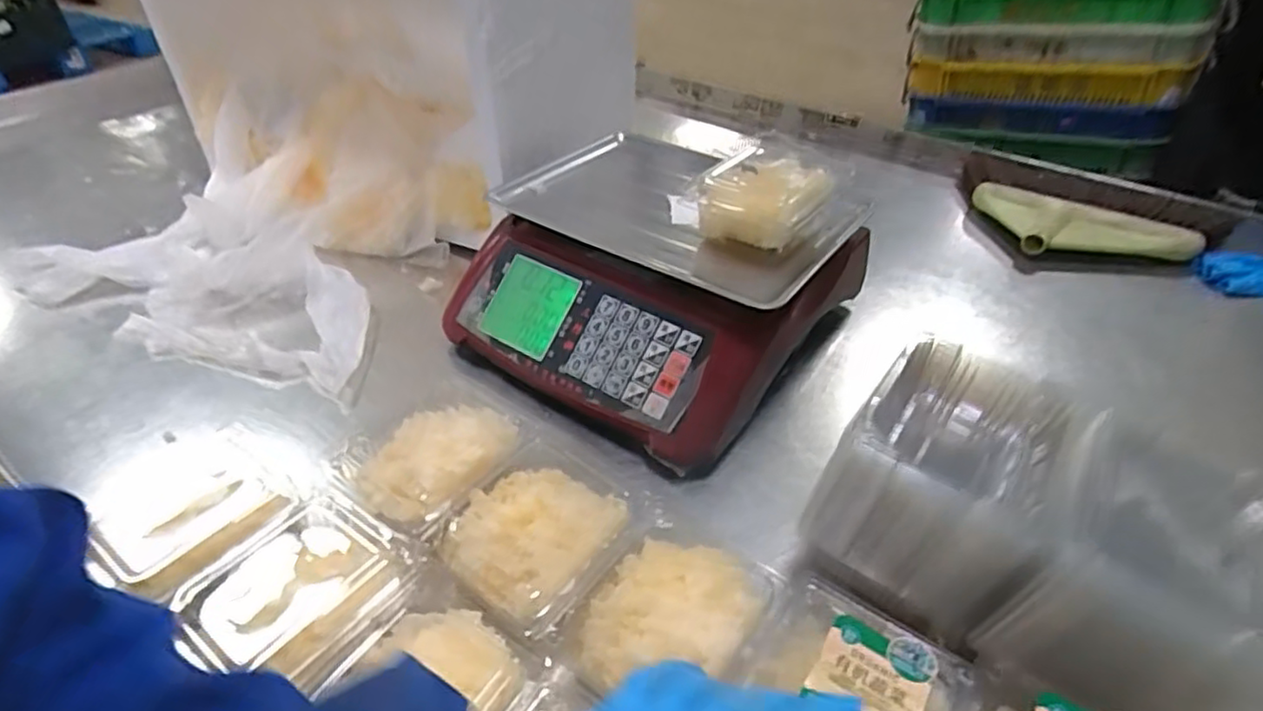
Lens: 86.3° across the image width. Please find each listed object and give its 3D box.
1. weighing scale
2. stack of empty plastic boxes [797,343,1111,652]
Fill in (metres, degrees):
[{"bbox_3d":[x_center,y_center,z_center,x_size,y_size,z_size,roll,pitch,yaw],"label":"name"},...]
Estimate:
[{"bbox_3d":[0.022,-0.091,0.688,0.338,0.163,0.337,25,46,26],"label":"weighing scale"},{"bbox_3d":[0.209,0.091,0.455,0.131,0.131,0.133,29,48,30],"label":"stack of empty plastic boxes"}]

